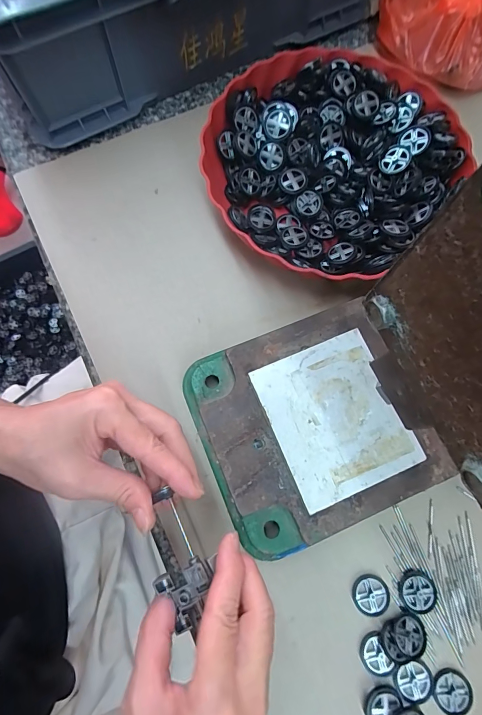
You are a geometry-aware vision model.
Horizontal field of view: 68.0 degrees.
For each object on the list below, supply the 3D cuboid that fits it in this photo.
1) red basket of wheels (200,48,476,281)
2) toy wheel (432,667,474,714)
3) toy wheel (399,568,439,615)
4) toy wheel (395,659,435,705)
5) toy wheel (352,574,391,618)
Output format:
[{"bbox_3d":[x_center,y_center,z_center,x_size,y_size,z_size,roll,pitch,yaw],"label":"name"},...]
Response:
[{"bbox_3d":[0.083,-0.185,0.344,0.216,0.048,0.244,40,78,8],"label":"red basket of wheels"},{"bbox_3d":[0.154,0.243,0.259,0.027,0.004,0.027,0,76,-2],"label":"toy wheel"},{"bbox_3d":[0.136,0.181,0.275,0.027,0.005,0.029,0,76,-2],"label":"toy wheel"},{"bbox_3d":[0.127,0.236,0.261,0.028,0.006,0.026,0,76,-2],"label":"toy wheel"},{"bbox_3d":[0.100,0.182,0.273,0.027,0.004,0.027,0,76,-2],"label":"toy wheel"}]

